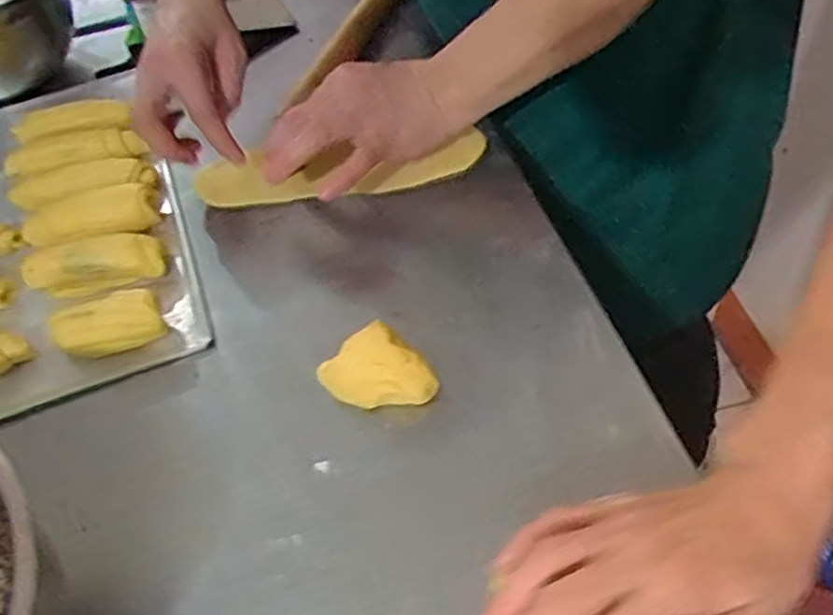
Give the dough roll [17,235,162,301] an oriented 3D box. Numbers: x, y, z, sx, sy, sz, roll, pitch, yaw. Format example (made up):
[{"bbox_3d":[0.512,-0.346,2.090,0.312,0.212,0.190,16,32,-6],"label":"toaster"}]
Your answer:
[{"bbox_3d":[-0.229,-0.032,0.517,0.093,0.023,0.035,-12,51,-4],"label":"dough roll"}]

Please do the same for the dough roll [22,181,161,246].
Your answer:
[{"bbox_3d":[-0.244,-0.067,0.541,0.097,0.024,0.043,-11,51,-4],"label":"dough roll"}]

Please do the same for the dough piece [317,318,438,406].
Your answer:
[{"bbox_3d":[-0.024,0.044,0.446,0.050,0.032,0.058,-39,58,-20],"label":"dough piece"}]

